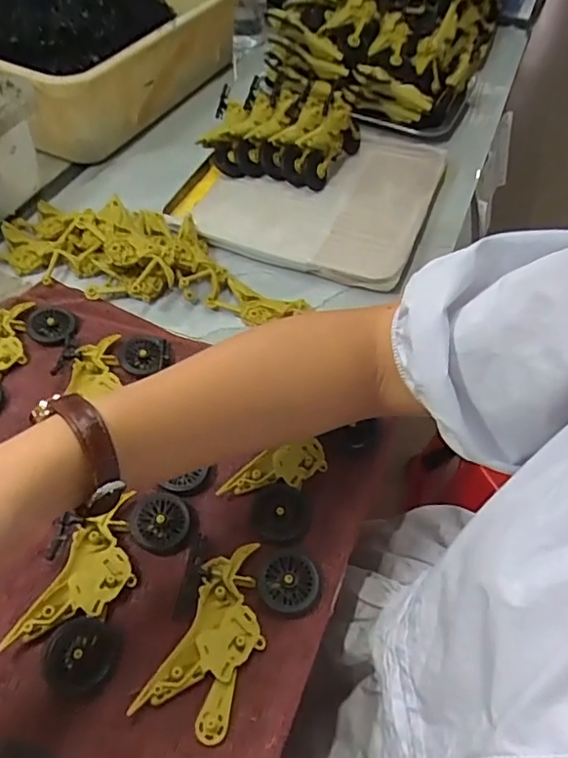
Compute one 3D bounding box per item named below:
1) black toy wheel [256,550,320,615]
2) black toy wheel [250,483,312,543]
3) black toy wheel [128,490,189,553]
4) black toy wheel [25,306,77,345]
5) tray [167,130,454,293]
[{"bbox_3d":[0.002,0.120,0.337,0.035,0.008,0.036,2,52,-2],"label":"black toy wheel"},{"bbox_3d":[-0.002,0.086,0.368,0.039,0.007,0.037,2,52,-2],"label":"black toy wheel"},{"bbox_3d":[-0.078,0.089,0.356,0.036,0.006,0.035,2,52,-2],"label":"black toy wheel"},{"bbox_3d":[-0.188,-0.046,0.460,0.037,0.008,0.036,2,52,-2],"label":"black toy wheel"},{"bbox_3d":[0.028,-0.198,0.600,0.244,0.025,0.244,18,53,11],"label":"tray"}]

